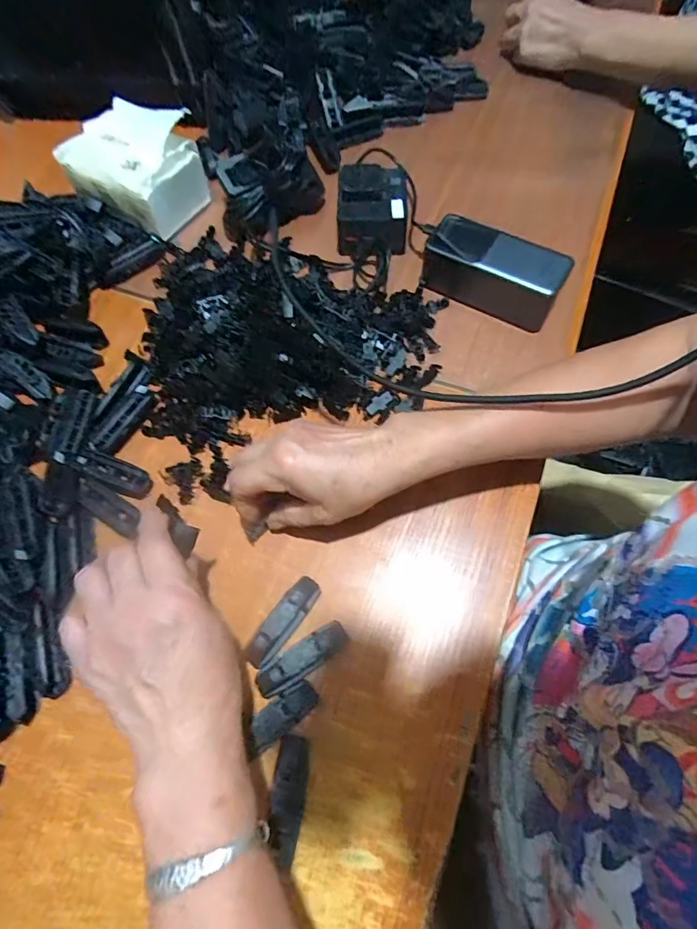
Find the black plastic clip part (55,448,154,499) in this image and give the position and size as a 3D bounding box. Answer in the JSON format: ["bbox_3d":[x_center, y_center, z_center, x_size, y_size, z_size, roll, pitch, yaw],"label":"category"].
[{"bbox_3d":[-0.213,0.003,0.396,0.092,0.006,0.025,20,68,12],"label":"black plastic clip part"}]

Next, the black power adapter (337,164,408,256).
[{"bbox_3d":[0.025,-0.265,0.476,0.069,0.057,0.074,2,66,4],"label":"black power adapter"}]

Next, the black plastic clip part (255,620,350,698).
[{"bbox_3d":[-0.034,0.142,0.335,0.073,0.020,0.022,-33,68,-11],"label":"black plastic clip part"}]

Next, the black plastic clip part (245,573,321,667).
[{"bbox_3d":[-0.049,0.118,0.346,0.021,0.019,0.072,33,71,16],"label":"black plastic clip part"}]

